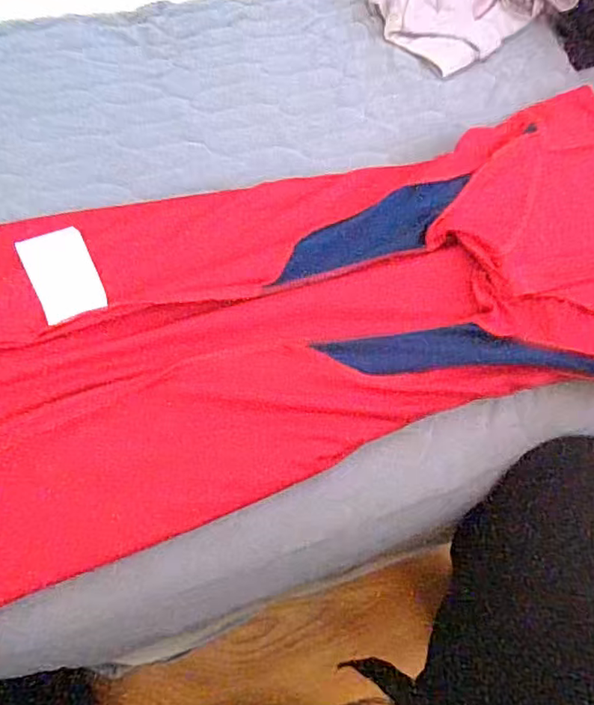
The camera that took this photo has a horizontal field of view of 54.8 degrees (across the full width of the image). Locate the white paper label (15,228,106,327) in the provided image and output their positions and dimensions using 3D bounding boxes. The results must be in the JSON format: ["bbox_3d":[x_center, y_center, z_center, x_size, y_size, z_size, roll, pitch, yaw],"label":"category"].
[{"bbox_3d":[-0.158,-0.053,0.387,0.041,0.004,0.059,-22,90,-19],"label":"white paper label"}]

